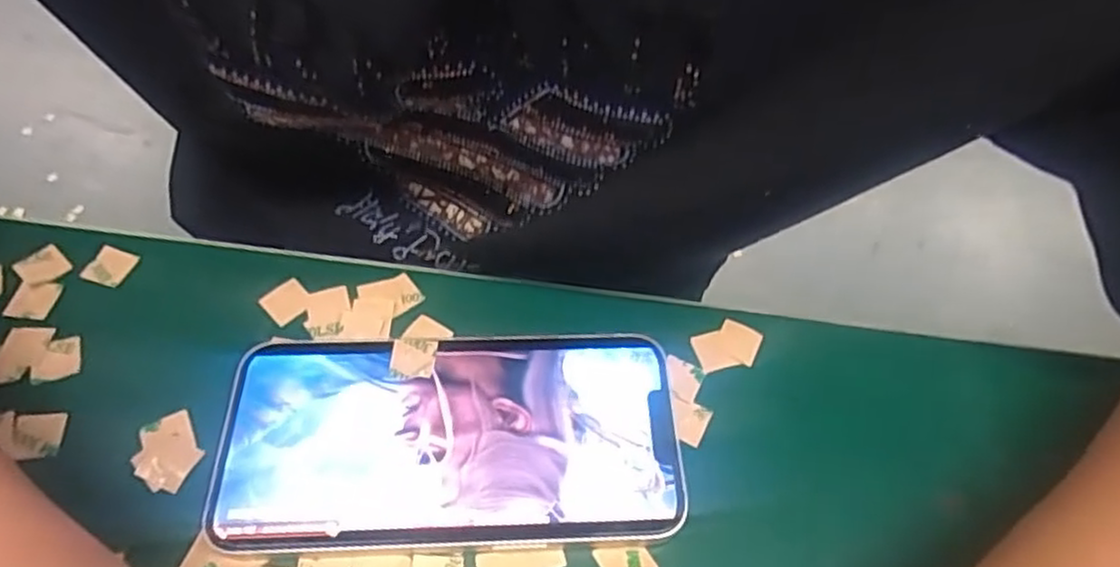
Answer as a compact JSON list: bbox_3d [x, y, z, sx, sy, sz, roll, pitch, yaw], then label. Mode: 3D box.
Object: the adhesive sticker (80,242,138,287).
[{"bbox_3d":[-0.170,-0.007,0.267,0.015,0.004,0.015,19,62,4],"label":"adhesive sticker"}]

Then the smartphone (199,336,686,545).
[{"bbox_3d":[-0.035,0.050,0.231,0.144,0.009,0.070,1,56,-3],"label":"smartphone"}]

